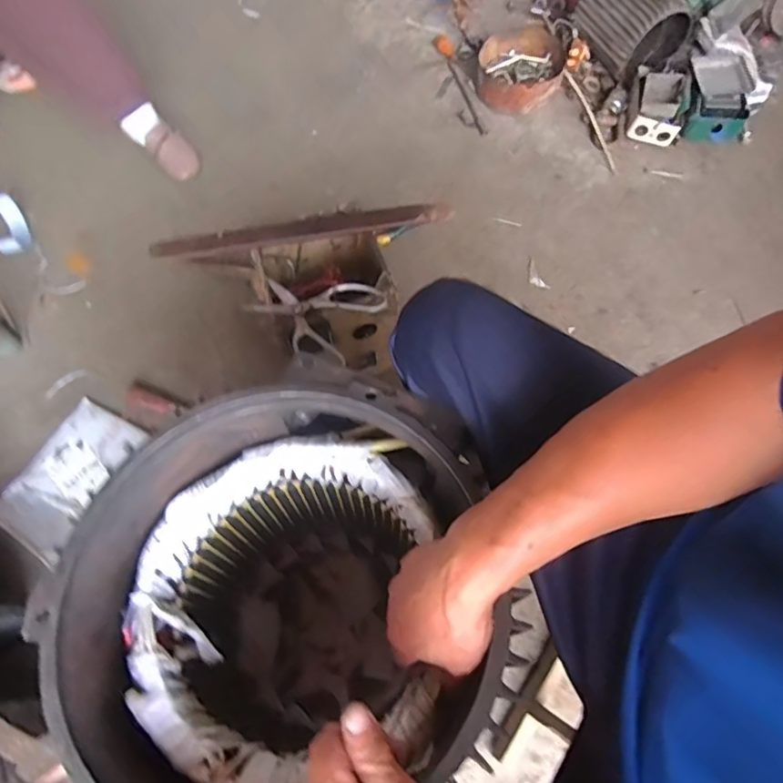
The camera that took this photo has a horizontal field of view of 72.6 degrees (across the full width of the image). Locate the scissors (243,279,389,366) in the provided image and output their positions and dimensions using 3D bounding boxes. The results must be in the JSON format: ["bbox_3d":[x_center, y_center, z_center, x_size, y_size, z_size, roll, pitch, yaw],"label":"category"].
[{"bbox_3d":[-0.116,-0.111,0.755,0.188,0.020,0.131,15,65,14],"label":"scissors"}]

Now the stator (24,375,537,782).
[{"bbox_3d":[-0.088,0.233,0.610,0.331,0.461,0.319,-15,67,-7],"label":"stator"}]

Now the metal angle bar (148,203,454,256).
[{"bbox_3d":[-0.129,-0.252,0.805,0.443,0.028,0.044,-9,65,-2],"label":"metal angle bar"}]

